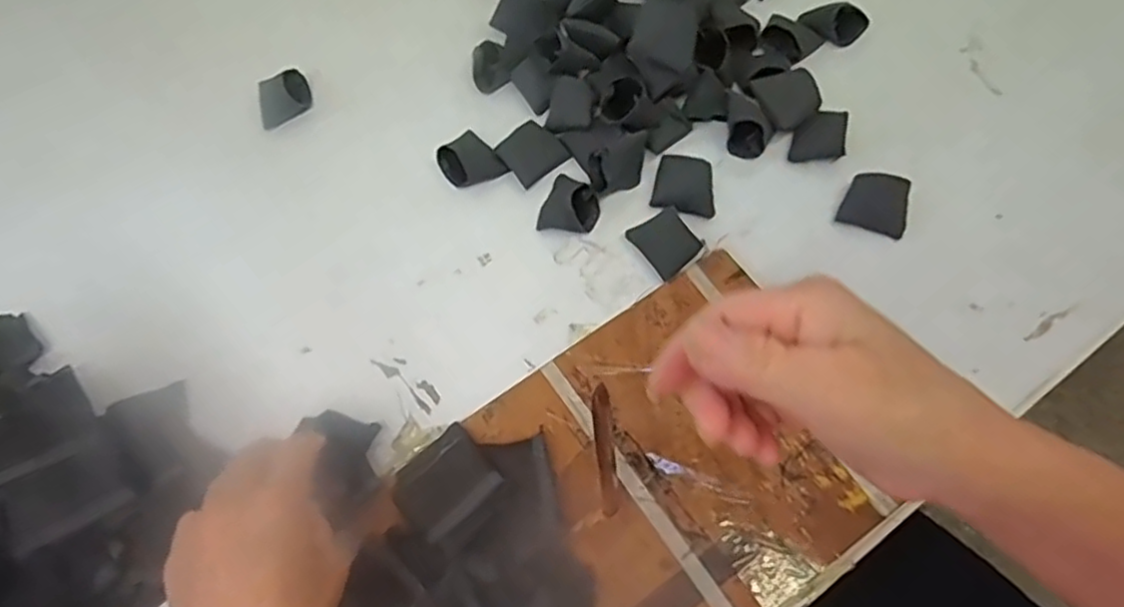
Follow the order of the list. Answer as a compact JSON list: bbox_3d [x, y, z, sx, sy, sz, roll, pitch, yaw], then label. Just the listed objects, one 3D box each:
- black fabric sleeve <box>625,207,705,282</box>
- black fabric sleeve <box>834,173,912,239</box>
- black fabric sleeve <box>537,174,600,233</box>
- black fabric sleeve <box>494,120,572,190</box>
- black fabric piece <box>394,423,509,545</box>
[{"bbox_3d":[0.067,-0.039,0.437,0.034,0.015,0.041,-36,71,-2],"label":"black fabric sleeve"},{"bbox_3d":[0.203,-0.065,0.437,0.040,0.017,0.034,23,70,11],"label":"black fabric sleeve"},{"bbox_3d":[0.006,-0.067,0.444,0.036,0.023,0.040,15,69,8],"label":"black fabric sleeve"},{"bbox_3d":[-0.020,-0.102,0.460,0.038,0.014,0.034,-39,71,-13],"label":"black fabric sleeve"},{"bbox_3d":[-0.064,0.097,0.372,0.051,0.004,0.047,-39,63,-16],"label":"black fabric piece"}]

